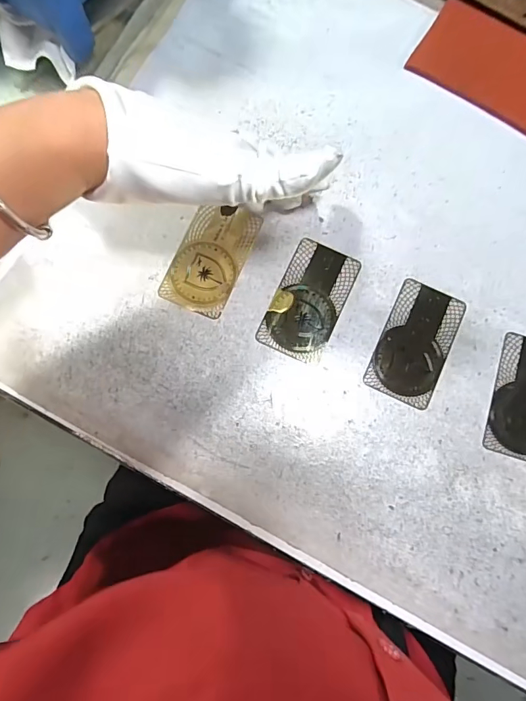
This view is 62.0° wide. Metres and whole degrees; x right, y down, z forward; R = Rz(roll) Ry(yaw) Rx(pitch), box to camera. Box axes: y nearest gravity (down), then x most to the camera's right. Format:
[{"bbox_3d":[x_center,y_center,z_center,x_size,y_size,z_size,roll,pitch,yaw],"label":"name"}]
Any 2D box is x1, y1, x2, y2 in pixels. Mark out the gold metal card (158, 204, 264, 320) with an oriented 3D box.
[{"bbox_3d":[-0.038,-0.069,0.320,0.049,0.004,0.085,22,81,1],"label":"gold metal card"}]

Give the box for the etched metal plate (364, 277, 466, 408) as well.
[{"bbox_3d":[0.110,-0.006,0.314,0.048,0.004,0.088,26,81,1],"label":"etched metal plate"}]

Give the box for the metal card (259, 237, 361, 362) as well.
[{"bbox_3d":[0.034,-0.037,0.317,0.048,0.004,0.086,25,81,1],"label":"metal card"}]

